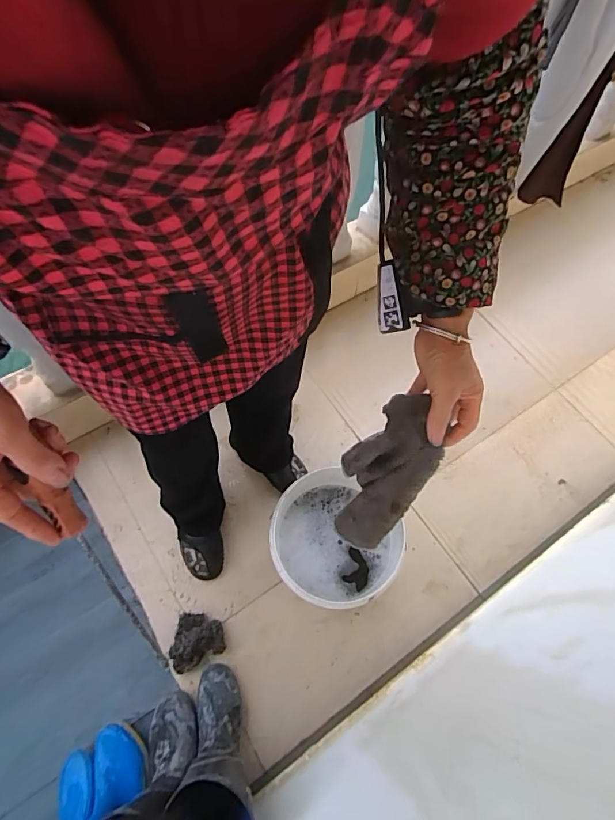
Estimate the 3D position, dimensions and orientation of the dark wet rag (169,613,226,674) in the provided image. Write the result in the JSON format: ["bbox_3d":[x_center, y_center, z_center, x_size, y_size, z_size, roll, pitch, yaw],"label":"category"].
[{"bbox_3d":[-0.235,0.504,0.990,0.111,0.047,0.115,3,63,-3],"label":"dark wet rag"}]

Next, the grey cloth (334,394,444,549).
[{"bbox_3d":[0.102,0.113,0.659,0.100,0.398,0.054,32,59,16],"label":"grey cloth"}]

